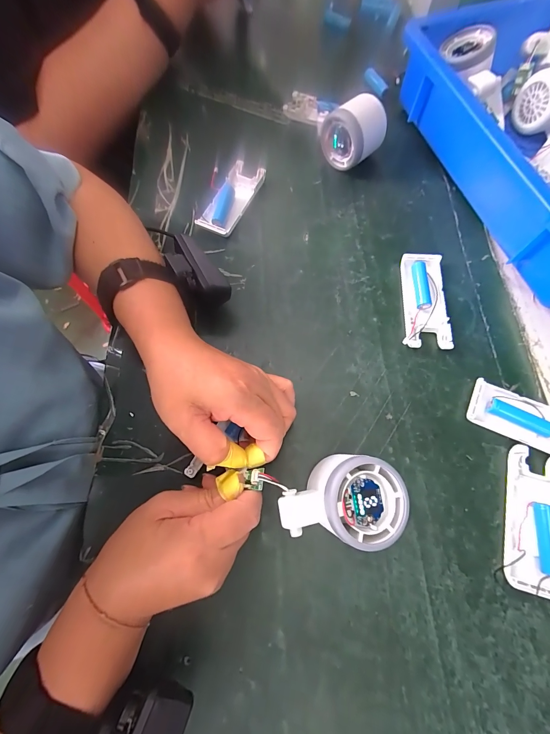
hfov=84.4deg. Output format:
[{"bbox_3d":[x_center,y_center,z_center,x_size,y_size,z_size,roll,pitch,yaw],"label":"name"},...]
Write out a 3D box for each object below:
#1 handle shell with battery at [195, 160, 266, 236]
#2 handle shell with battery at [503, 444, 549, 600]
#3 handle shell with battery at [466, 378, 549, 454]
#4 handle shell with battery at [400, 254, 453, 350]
[{"bbox_3d":[-0.052,-0.197,0.356,0.042,0.015,0.103,23,74,10],"label":"handle shell with battery"},{"bbox_3d":[0.207,0.120,0.241,0.042,0.012,0.105,15,72,8],"label":"handle shell with battery"},{"bbox_3d":[0.224,0.048,0.261,0.106,0.016,0.040,26,74,11],"label":"handle shell with battery"},{"bbox_3d":[0.149,-0.067,0.305,0.043,0.015,0.102,3,71,4],"label":"handle shell with battery"}]

